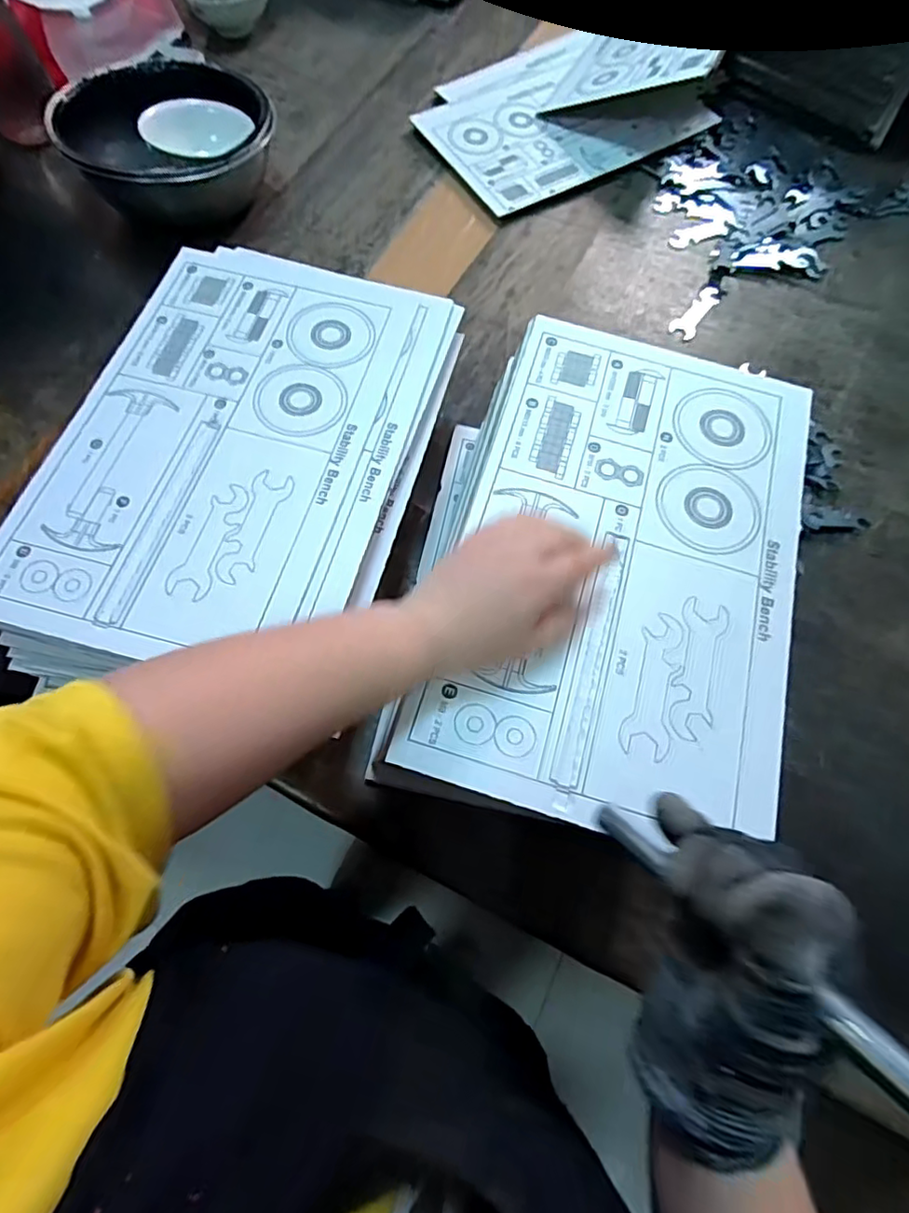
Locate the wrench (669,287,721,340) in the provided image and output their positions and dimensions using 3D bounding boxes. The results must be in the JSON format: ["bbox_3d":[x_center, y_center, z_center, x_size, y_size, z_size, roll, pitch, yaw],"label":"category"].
[{"bbox_3d":[0.296,-0.360,0.716,0.030,0.005,0.102,35,71,12],"label":"wrench"}]

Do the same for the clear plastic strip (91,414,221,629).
[{"bbox_3d":[-0.213,-0.067,0.429,0.019,0.006,0.178,15,69,3],"label":"clear plastic strip"}]

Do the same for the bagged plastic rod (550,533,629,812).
[{"bbox_3d":[0.088,0.034,0.371,0.016,0.004,0.184,17,67,5],"label":"bagged plastic rod"}]

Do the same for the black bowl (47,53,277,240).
[{"bbox_3d":[-0.342,-0.556,0.729,0.230,0.099,0.198,-26,71,-12],"label":"black bowl"}]

